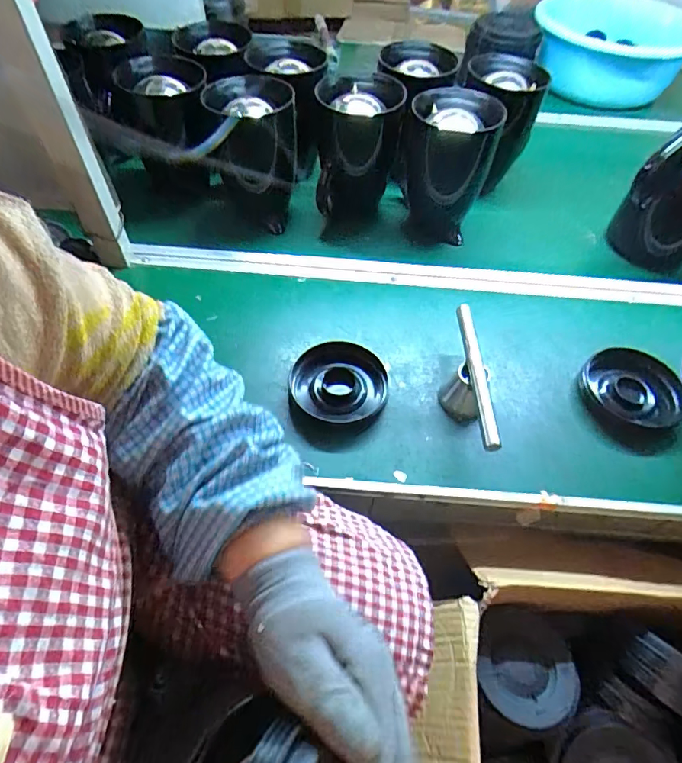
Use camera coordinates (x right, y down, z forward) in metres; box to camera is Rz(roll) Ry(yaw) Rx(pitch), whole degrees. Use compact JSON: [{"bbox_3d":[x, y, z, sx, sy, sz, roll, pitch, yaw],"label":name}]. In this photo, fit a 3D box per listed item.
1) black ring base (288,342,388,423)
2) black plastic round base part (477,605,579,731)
[{"bbox_3d":[-0.002,0.005,0.575,0.116,0.031,0.112,3,54,-1],"label":"black ring base"},{"bbox_3d":[0.198,0.302,0.496,0.107,0.026,0.100,1,54,-2],"label":"black plastic round base part"}]

